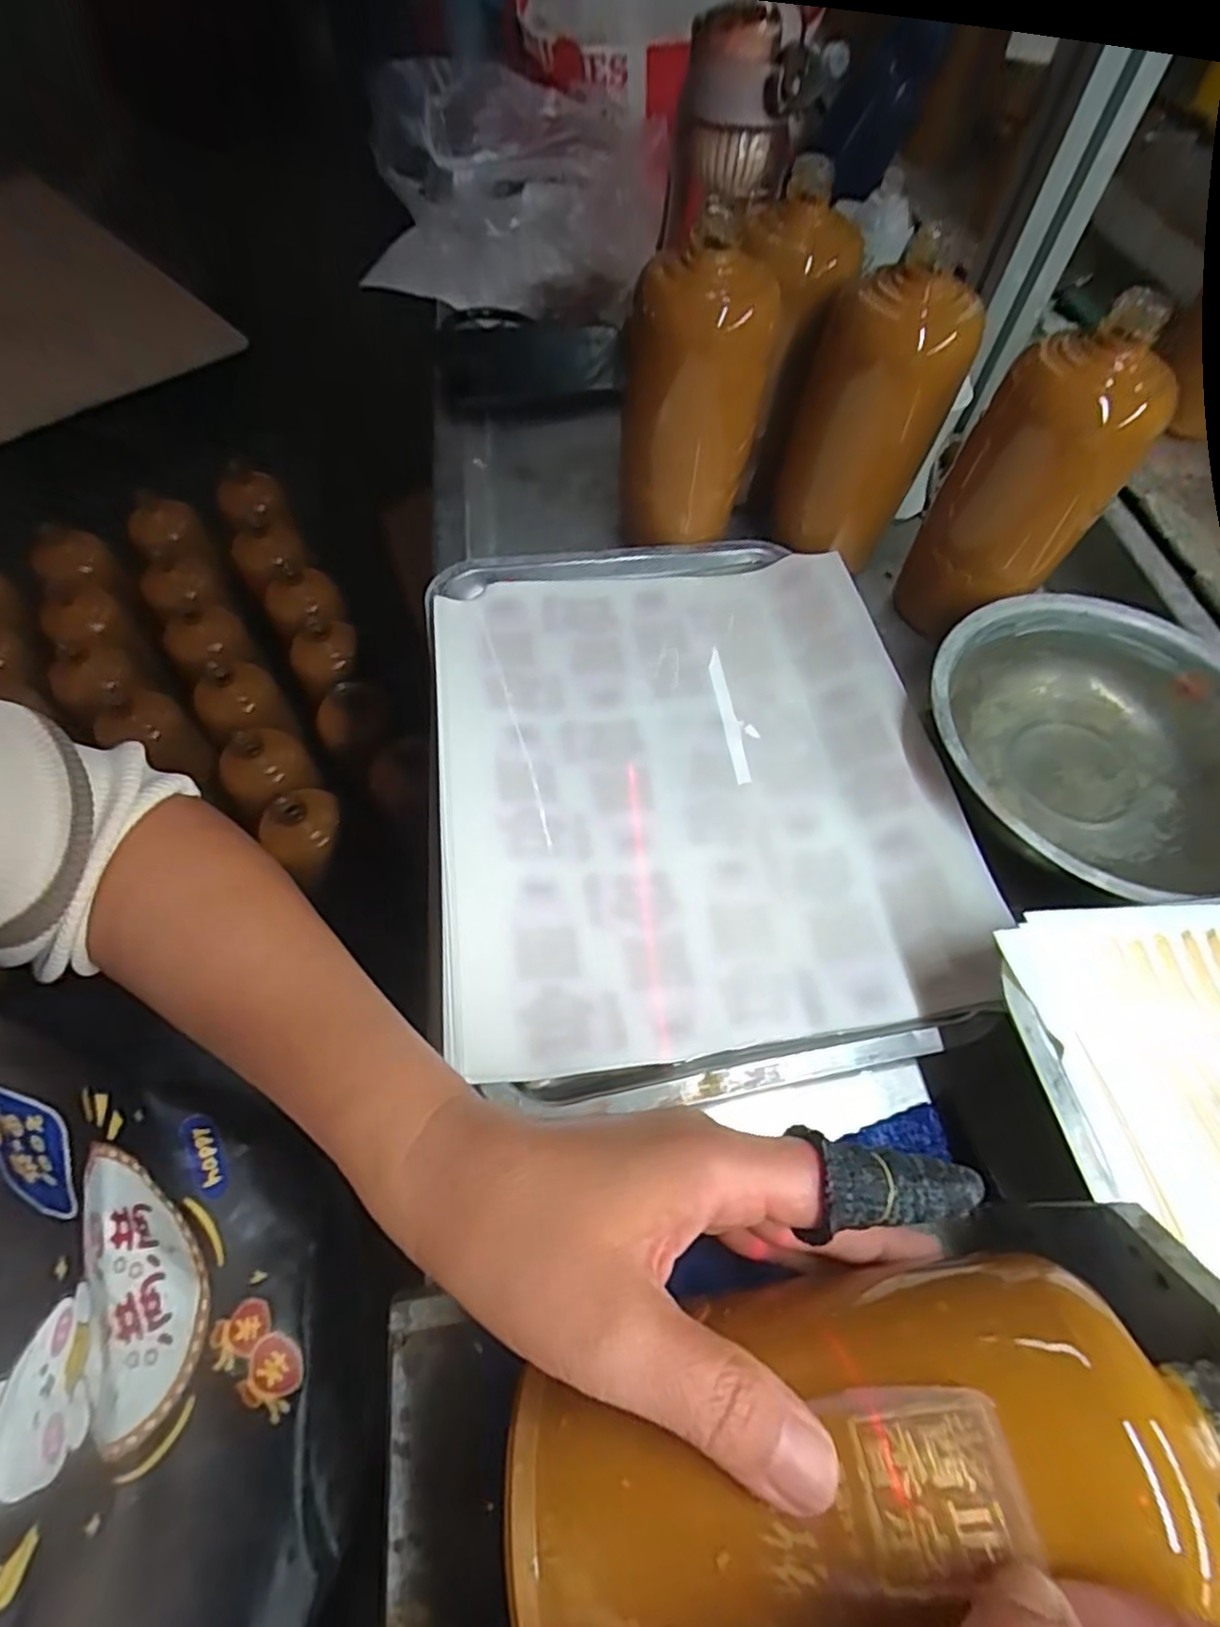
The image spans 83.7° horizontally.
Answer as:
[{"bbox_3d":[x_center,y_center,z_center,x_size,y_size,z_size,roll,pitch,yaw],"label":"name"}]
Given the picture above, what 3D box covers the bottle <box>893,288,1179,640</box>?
[{"bbox_3d":[0.242,-0.182,0.409,0.065,0.187,0.064,-14,60,-10],"label":"bottle"}]

